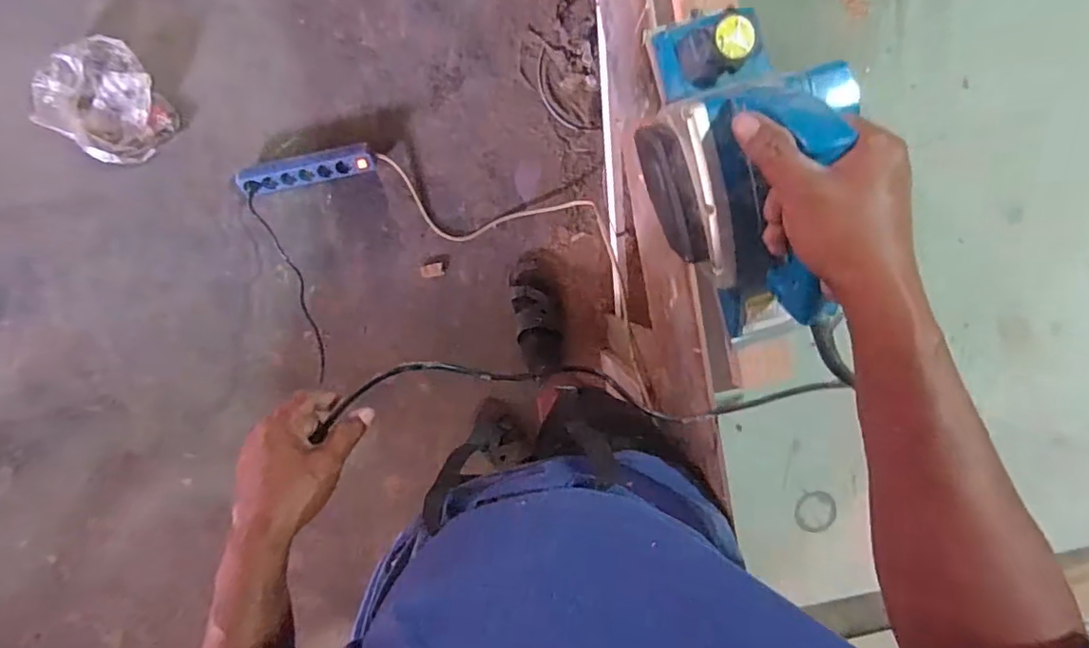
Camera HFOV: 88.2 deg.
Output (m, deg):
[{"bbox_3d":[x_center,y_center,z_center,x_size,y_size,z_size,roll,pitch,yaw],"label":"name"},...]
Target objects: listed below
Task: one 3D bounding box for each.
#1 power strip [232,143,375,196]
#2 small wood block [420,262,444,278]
[{"bbox_3d":[-0.532,-0.347,1.258,0.299,0.039,0.069,-13,95,-2],"label":"power strip"},{"bbox_3d":[-0.266,-0.127,1.330,0.054,0.009,0.032,-10,95,-2],"label":"small wood block"}]

